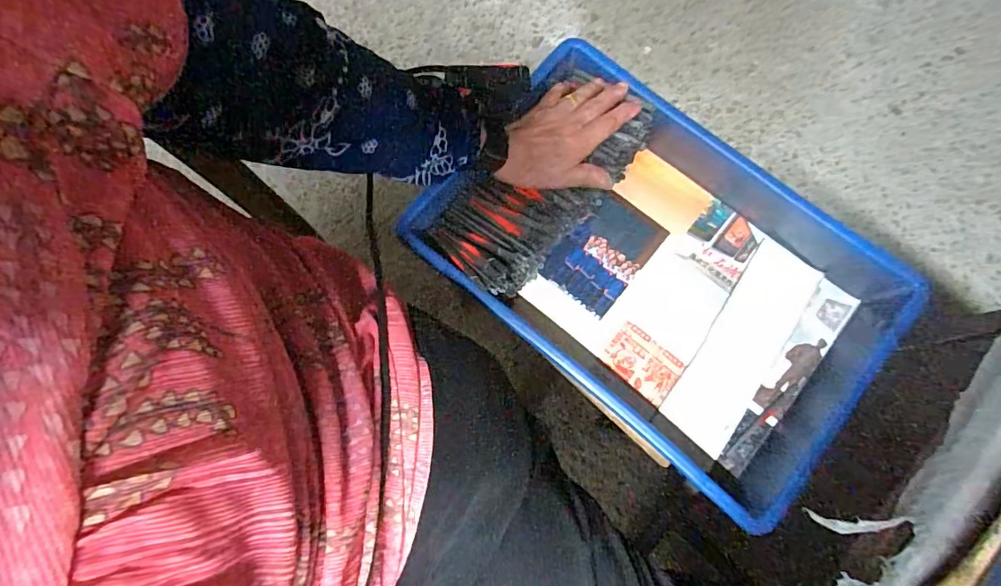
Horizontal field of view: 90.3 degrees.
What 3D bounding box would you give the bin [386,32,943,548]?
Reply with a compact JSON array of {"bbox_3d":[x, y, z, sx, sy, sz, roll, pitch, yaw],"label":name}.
[{"bbox_3d":[0.160,-0.022,0.497,0.425,0.080,0.271,38,82,7],"label":"bin"}]

